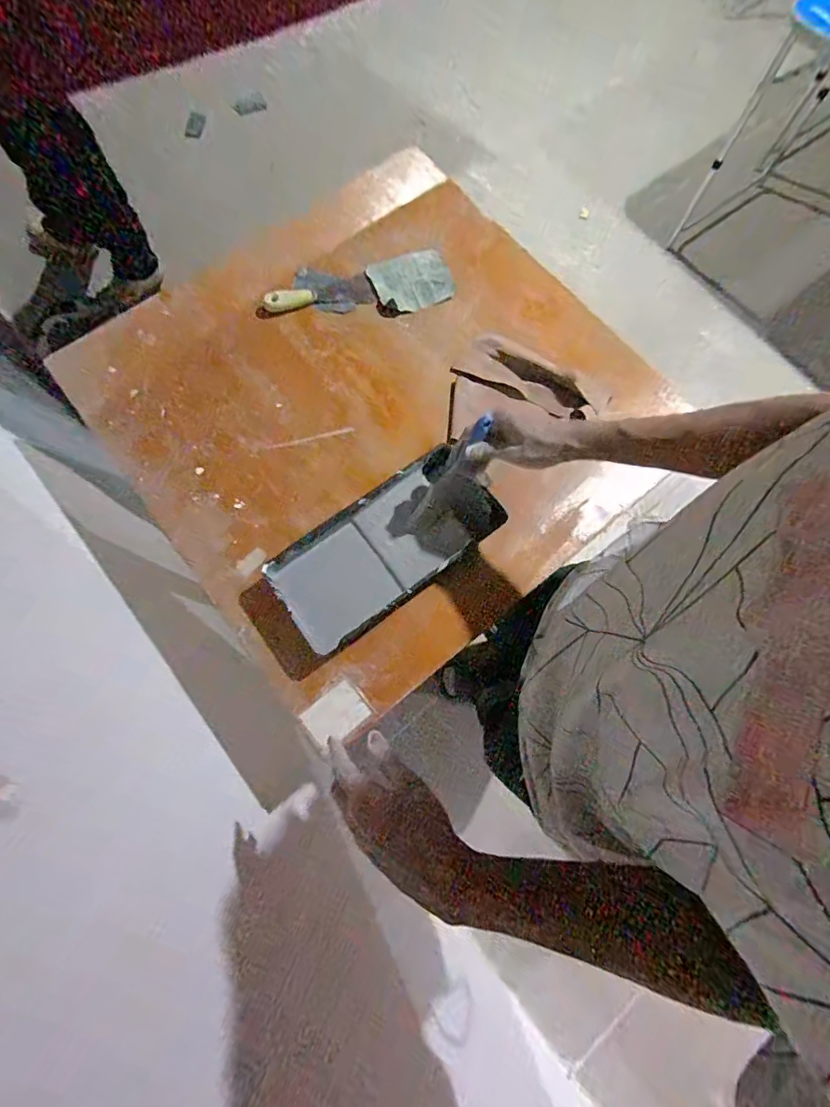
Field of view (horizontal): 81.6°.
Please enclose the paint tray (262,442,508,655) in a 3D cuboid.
[{"bbox_3d":[-0.040,-0.010,0.692,0.322,0.063,0.159,-36,78,-10],"label":"paint tray"}]

